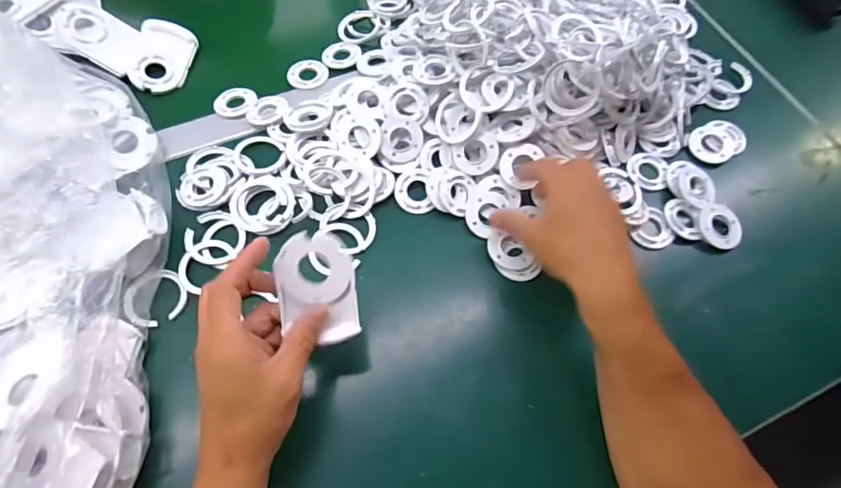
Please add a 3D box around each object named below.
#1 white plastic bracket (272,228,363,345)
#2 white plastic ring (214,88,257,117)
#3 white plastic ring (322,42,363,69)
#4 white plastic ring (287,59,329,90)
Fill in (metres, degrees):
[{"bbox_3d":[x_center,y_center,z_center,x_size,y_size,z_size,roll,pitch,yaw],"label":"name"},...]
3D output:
[{"bbox_3d":[-0.075,0.032,0.347,0.057,0.010,0.079,-4,103,5],"label":"white plastic bracket"},{"bbox_3d":[-0.198,-0.151,0.511,0.040,0.004,0.041,1,63,-1],"label":"white plastic ring"},{"bbox_3d":[-0.090,-0.215,0.543,0.044,0.004,0.039,2,63,-1],"label":"white plastic ring"},{"bbox_3d":[-0.125,-0.188,0.533,0.041,0.006,0.042,1,63,-1],"label":"white plastic ring"}]

